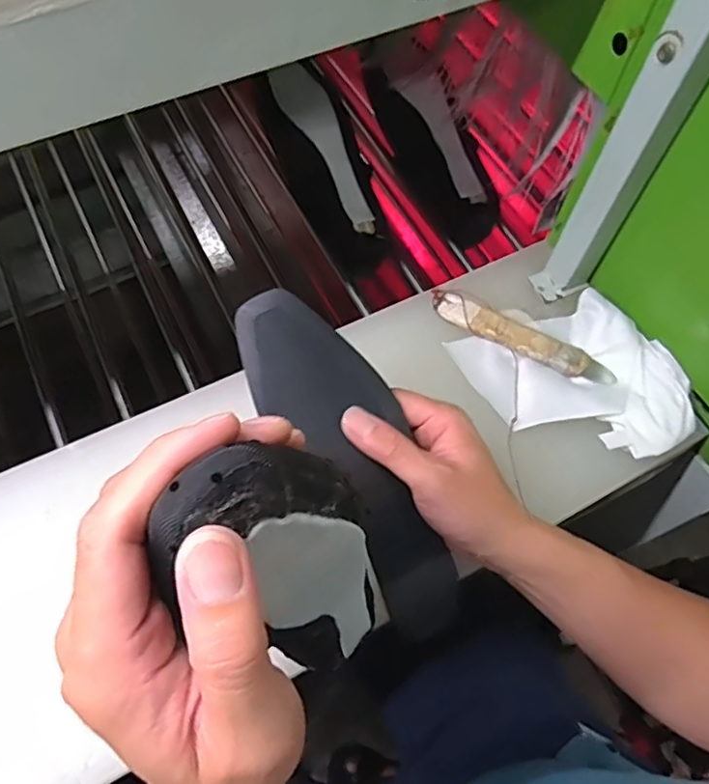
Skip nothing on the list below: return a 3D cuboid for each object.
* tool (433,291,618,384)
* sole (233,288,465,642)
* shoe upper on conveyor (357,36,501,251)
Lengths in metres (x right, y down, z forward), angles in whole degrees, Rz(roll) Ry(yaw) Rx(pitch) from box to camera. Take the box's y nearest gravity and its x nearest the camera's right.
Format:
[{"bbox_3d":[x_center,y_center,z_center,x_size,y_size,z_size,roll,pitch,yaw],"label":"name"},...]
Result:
[{"bbox_3d":[0.149,-0.048,0.545,0.171,0.014,0.030,29,66,12],"label":"tool"},{"bbox_3d":[0.008,0.054,0.404,0.071,0.020,0.264,-32,104,-16],"label":"sole"},{"bbox_3d":[0.096,-0.281,0.686,0.074,0.066,0.235,-28,92,-14],"label":"shoe upper on conveyor"}]

